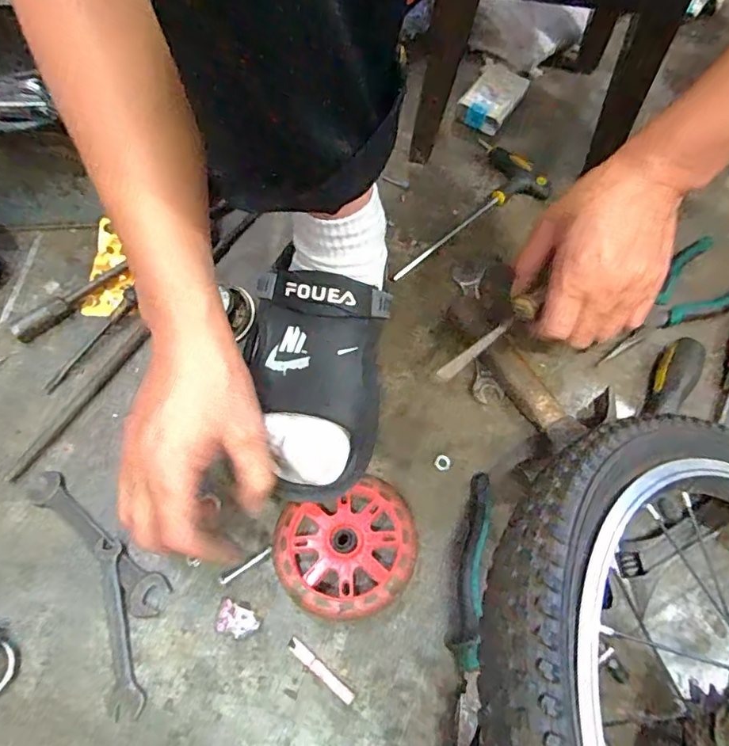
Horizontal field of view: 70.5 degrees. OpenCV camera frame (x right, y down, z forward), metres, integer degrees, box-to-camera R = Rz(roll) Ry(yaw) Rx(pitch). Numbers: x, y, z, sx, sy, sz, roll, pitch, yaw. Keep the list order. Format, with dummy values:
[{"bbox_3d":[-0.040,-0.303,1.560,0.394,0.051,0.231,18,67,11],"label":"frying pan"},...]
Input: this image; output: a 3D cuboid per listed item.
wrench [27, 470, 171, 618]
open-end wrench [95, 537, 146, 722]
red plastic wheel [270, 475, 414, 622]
[{"bbox_3d":[-0.202,0.125,0.388,0.143,0.005,0.028,38,68,15],"label":"wrench"},{"bbox_3d":[-0.172,0.174,0.361,0.018,0.005,0.116,-16,65,-10],"label":"open-end wrench"},{"bbox_3d":[-0.012,0.132,0.381,0.101,0.028,0.090,-18,65,-11],"label":"red plastic wheel"}]

